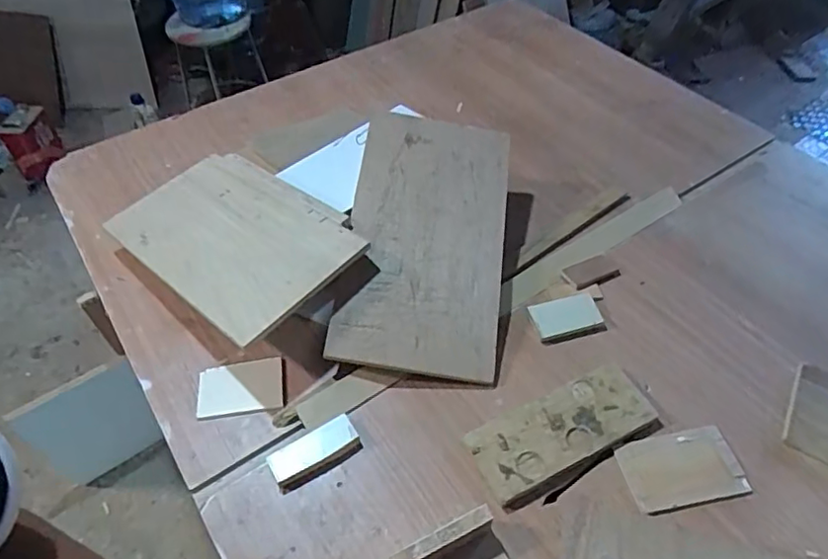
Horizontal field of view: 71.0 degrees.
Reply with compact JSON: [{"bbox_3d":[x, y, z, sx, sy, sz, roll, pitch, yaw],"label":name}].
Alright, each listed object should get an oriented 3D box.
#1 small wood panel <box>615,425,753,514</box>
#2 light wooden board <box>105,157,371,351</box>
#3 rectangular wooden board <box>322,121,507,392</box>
[{"bbox_3d":[0.327,0.232,0.713,0.145,0.005,0.088,-8,49,-7],"label":"small wood panel"},{"bbox_3d":[-0.268,-0.069,0.854,0.372,0.020,0.228,32,63,31],"label":"light wooden board"},{"bbox_3d":[0.020,-0.062,0.864,0.229,0.024,0.411,9,66,-3],"label":"rectangular wooden board"}]

